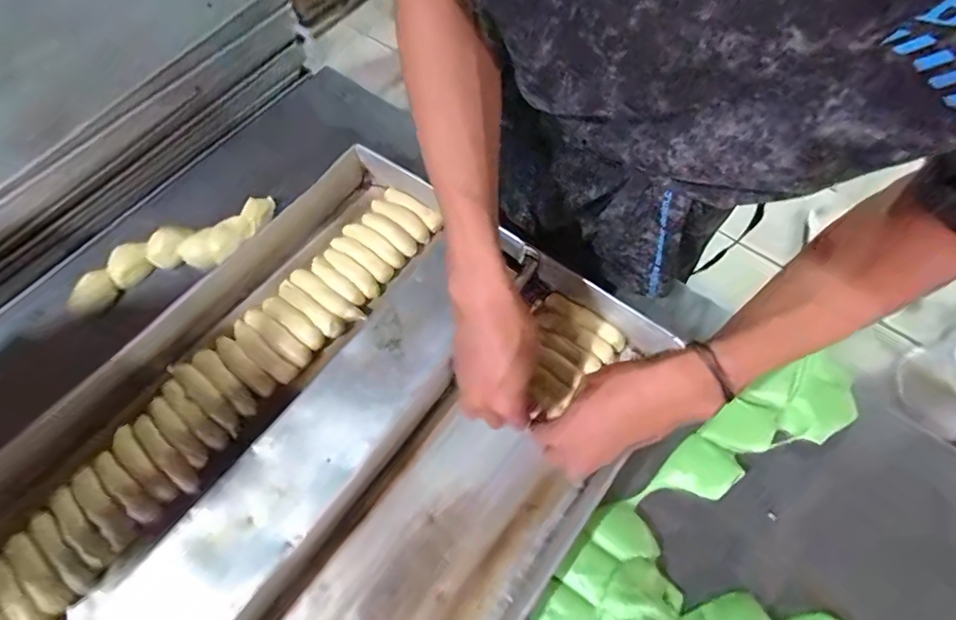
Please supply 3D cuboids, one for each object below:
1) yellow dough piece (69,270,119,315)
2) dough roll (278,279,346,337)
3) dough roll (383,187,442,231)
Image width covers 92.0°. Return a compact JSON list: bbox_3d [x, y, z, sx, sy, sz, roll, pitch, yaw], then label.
[{"bbox_3d":[-0.440,-0.018,0.528,0.034,0.024,0.051,31,70,14],"label":"yellow dough piece"},{"bbox_3d":[-0.190,-0.003,0.519,0.095,0.026,0.023,36,72,15],"label":"dough roll"},{"bbox_3d":[-0.082,-0.128,0.575,0.087,0.021,0.019,37,69,14],"label":"dough roll"}]

